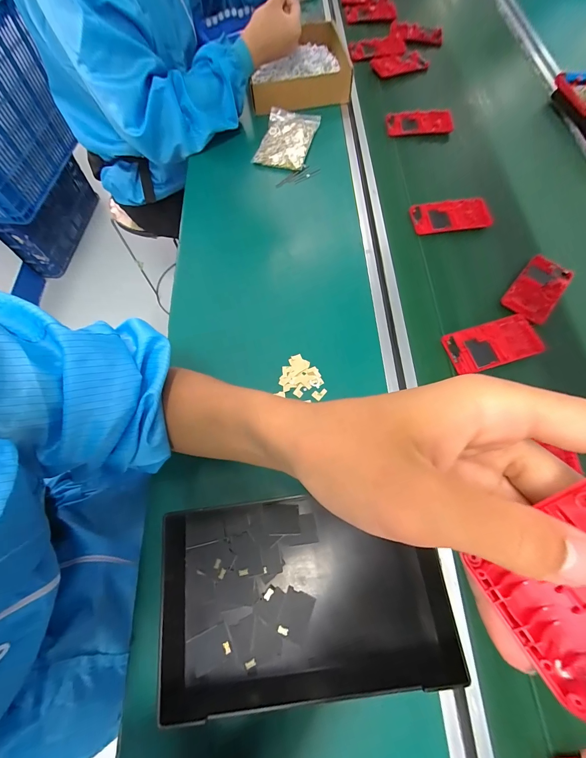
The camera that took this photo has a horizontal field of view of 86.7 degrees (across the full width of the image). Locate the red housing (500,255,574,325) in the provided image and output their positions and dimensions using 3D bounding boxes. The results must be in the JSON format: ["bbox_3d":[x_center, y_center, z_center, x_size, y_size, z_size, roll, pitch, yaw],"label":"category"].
[{"bbox_3d":[0.357,-0.133,0.452,0.061,0.011,0.125,39,72,15],"label":"red housing"}]

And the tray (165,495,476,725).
[{"bbox_3d":[0.007,0.207,0.307,0.278,0.061,0.166,-6,67,-2],"label":"tray"}]

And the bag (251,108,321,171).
[{"bbox_3d":[-0.011,-0.462,0.587,0.096,0.015,0.154,13,67,6],"label":"bag"}]

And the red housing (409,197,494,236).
[{"bbox_3d":[0.257,-0.269,0.512,0.120,0.015,0.059,-7,70,5],"label":"red housing"}]

